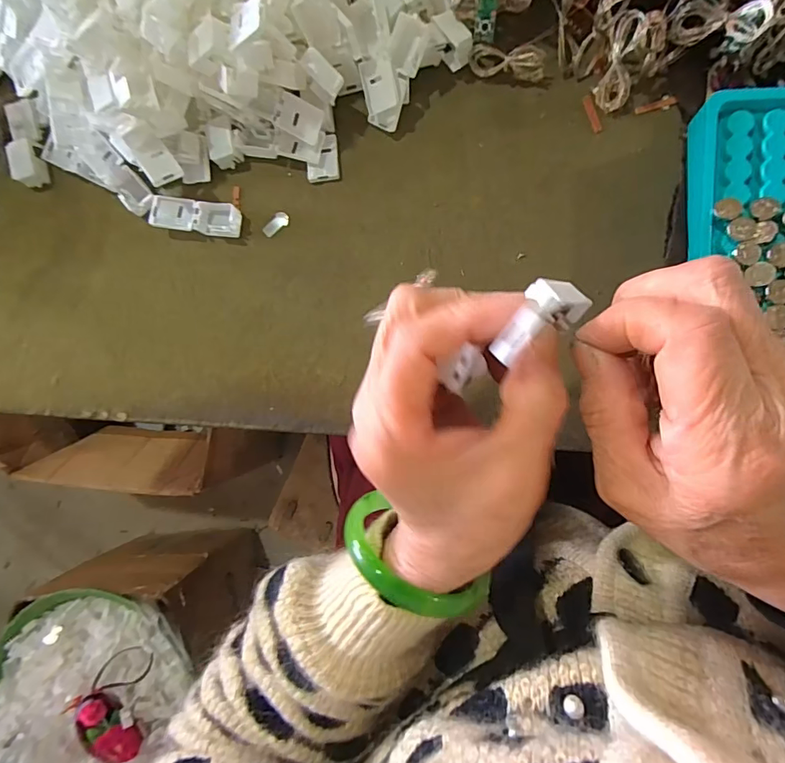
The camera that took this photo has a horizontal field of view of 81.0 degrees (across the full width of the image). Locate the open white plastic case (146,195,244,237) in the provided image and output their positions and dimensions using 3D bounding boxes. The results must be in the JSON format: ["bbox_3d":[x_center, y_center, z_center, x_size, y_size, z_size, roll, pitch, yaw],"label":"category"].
[{"bbox_3d":[-0.123,-0.104,0.288,0.056,0.012,0.020,11,90,8],"label":"open white plastic case"}]

